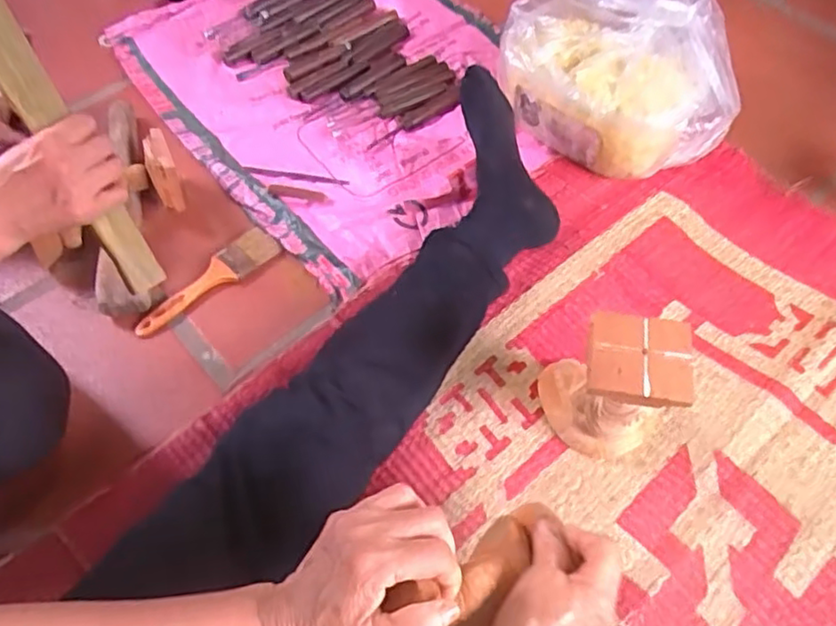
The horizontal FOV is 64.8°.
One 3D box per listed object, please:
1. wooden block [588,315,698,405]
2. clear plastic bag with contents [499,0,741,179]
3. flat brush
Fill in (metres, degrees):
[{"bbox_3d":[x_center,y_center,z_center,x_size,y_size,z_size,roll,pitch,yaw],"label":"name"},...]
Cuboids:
[{"bbox_3d":[0.175,0.033,0.521,0.081,0.020,0.078,7,58,6],"label":"wooden block"},{"bbox_3d":[0.260,-0.312,0.825,0.286,0.184,0.218,36,65,22],"label":"clear plastic bag with contents"},{"bbox_3d":[-0.234,-0.032,0.741,0.047,0.016,0.178,38,66,24],"label":"flat brush"}]

